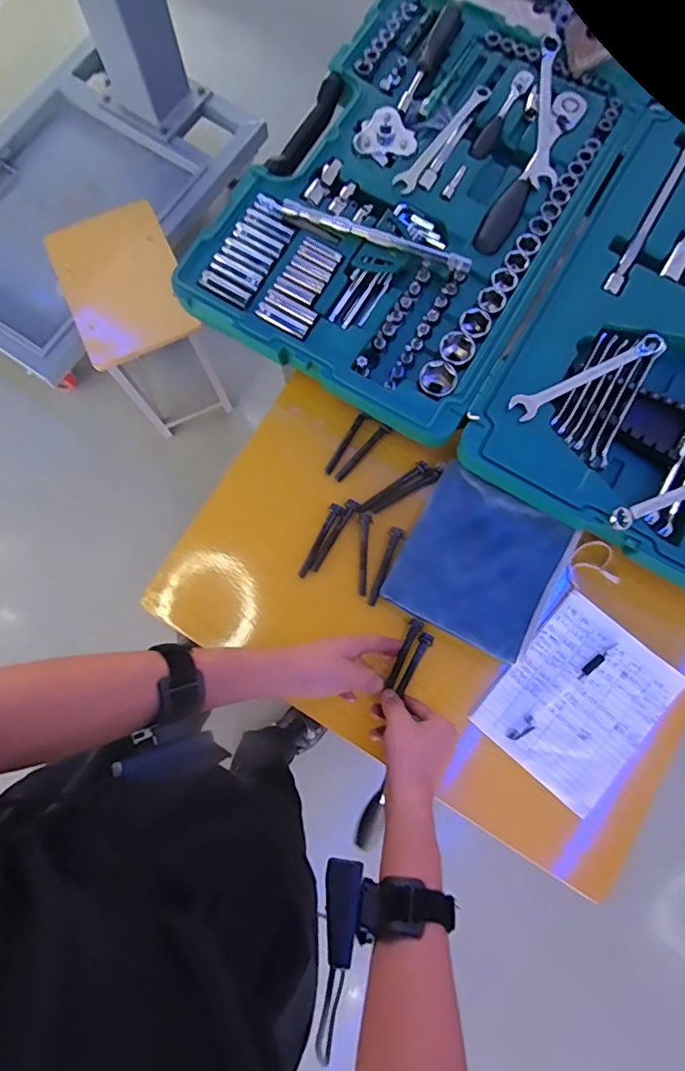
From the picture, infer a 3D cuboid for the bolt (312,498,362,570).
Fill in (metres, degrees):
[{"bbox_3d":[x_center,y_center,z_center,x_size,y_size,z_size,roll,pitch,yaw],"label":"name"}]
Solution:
[{"bbox_3d":[-0.008,0.001,0.618,0.014,0.009,0.093,29,79,6],"label":"bolt"}]

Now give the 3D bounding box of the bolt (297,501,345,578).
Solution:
[{"bbox_3d":[-0.027,0.006,0.617,0.015,0.011,0.093,28,79,6],"label":"bolt"}]

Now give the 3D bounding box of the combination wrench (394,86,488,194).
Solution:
[{"bbox_3d":[0.122,-0.484,0.641,0.026,0.006,0.184,35,80,8],"label":"combination wrench"}]

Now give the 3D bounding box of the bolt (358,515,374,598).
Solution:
[{"bbox_3d":[0.025,0.022,0.615,0.014,0.009,0.094,5,77,2],"label":"bolt"}]

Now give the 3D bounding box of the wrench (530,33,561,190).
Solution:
[{"bbox_3d":[0.255,-0.526,0.651,0.030,0.009,0.225,8,78,2],"label":"wrench"}]

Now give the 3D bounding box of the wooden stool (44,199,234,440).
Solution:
[{"bbox_3d":[-0.460,-0.479,1.266,0.251,0.387,0.312,-28,79,-6],"label":"wooden stool"}]

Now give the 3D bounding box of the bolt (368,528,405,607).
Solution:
[{"bbox_3d":[0.048,0.035,0.609,0.015,0.012,0.092,21,78,5],"label":"bolt"}]

